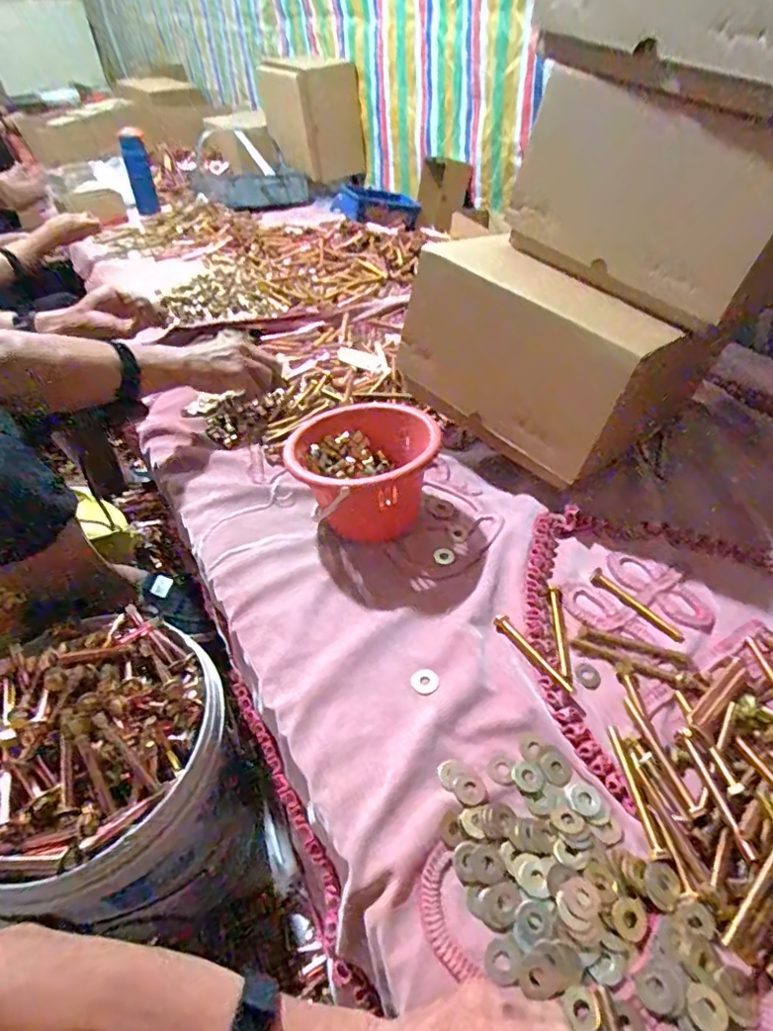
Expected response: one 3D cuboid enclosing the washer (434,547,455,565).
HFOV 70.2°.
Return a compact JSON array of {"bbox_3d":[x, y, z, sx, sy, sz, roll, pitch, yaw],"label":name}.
[{"bbox_3d":[0.068,0.048,0.648,0.023,0.004,0.025,-2,44,2],"label":"washer"}]

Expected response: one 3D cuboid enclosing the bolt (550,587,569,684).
[{"bbox_3d":[0.174,0.116,0.553,0.014,0.008,0.113,4,45,8],"label":"bolt"}]

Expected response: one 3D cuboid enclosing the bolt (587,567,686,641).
[{"bbox_3d":[0.263,0.094,0.581,0.017,0.009,0.109,-29,50,-24],"label":"bolt"}]

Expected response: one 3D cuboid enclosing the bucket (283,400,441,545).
[{"bbox_3d":[-0.031,-0.054,0.661,0.163,0.118,0.160,-2,44,2],"label":"bucket"}]

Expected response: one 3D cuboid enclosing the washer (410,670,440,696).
[{"bbox_3d":[0.037,0.158,0.523,0.026,0.004,0.027,-2,44,2],"label":"washer"}]

